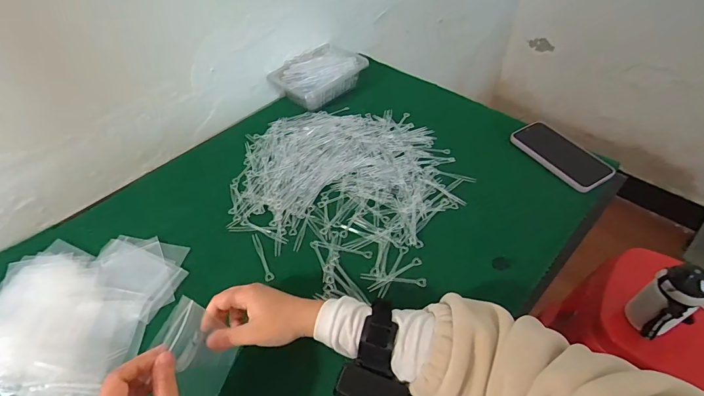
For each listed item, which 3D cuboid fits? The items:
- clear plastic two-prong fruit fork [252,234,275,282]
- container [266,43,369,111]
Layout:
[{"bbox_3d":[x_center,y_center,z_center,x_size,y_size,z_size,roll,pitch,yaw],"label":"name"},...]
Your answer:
[{"bbox_3d":[-0.130,0.085,0.546,0.011,0.004,0.088,-21,50,-13],"label":"clear plastic two-prong fruit fork"},{"bbox_3d":[-0.066,-0.253,0.794,0.181,0.059,0.129,-38,56,-26],"label":"container"}]

